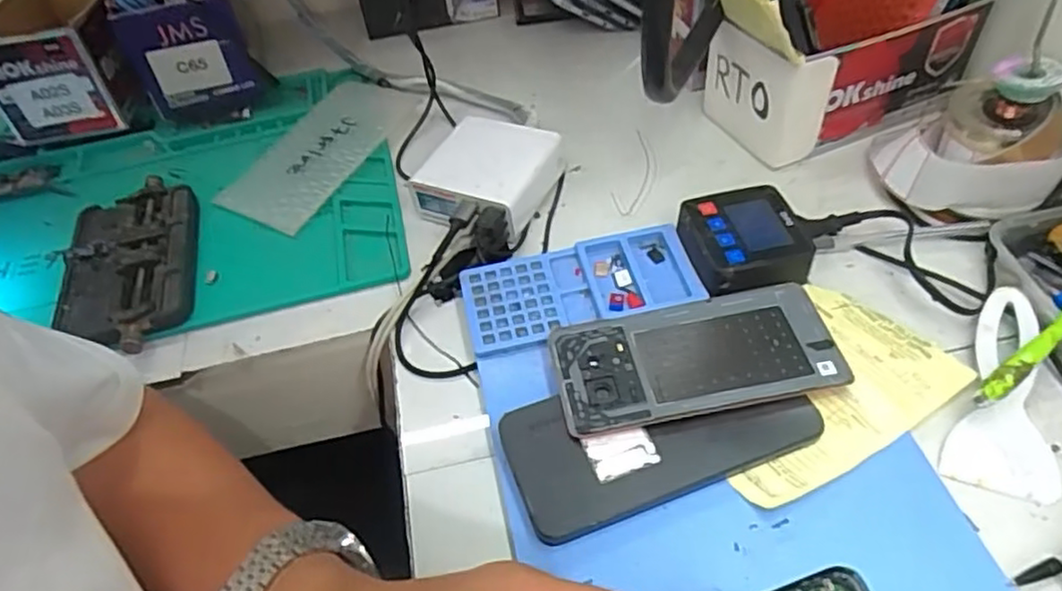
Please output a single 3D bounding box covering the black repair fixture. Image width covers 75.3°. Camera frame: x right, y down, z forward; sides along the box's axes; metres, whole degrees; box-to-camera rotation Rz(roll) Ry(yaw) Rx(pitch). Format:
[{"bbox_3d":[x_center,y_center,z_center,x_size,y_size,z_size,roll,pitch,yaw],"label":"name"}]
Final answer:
[{"bbox_3d":[-0.295,-0.026,0.506,0.094,0.016,0.159,-18,49,-9],"label":"black repair fixture"}]

